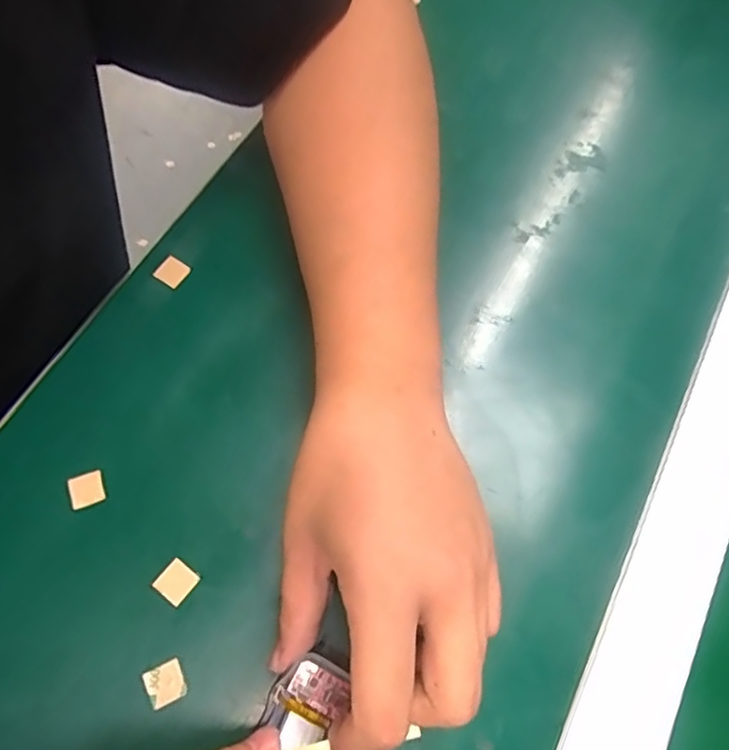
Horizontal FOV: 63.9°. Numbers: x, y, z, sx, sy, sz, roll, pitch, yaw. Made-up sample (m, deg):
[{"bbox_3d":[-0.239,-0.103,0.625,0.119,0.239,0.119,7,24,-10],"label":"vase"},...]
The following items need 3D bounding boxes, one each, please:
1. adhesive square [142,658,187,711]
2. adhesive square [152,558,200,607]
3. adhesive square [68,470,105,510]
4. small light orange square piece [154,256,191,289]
[{"bbox_3d":[-0.085,0.132,0.249,0.016,0.004,0.015,-24,72,-12],"label":"adhesive square"},{"bbox_3d":[-0.086,0.094,0.265,0.015,0.004,0.016,34,71,10],"label":"adhesive square"},{"bbox_3d":[-0.133,0.055,0.280,0.016,0.004,0.016,-19,71,-10],"label":"adhesive square"},{"bbox_3d":[-0.108,-0.058,0.329,0.015,0.004,0.015,37,90,5],"label":"small light orange square piece"}]

